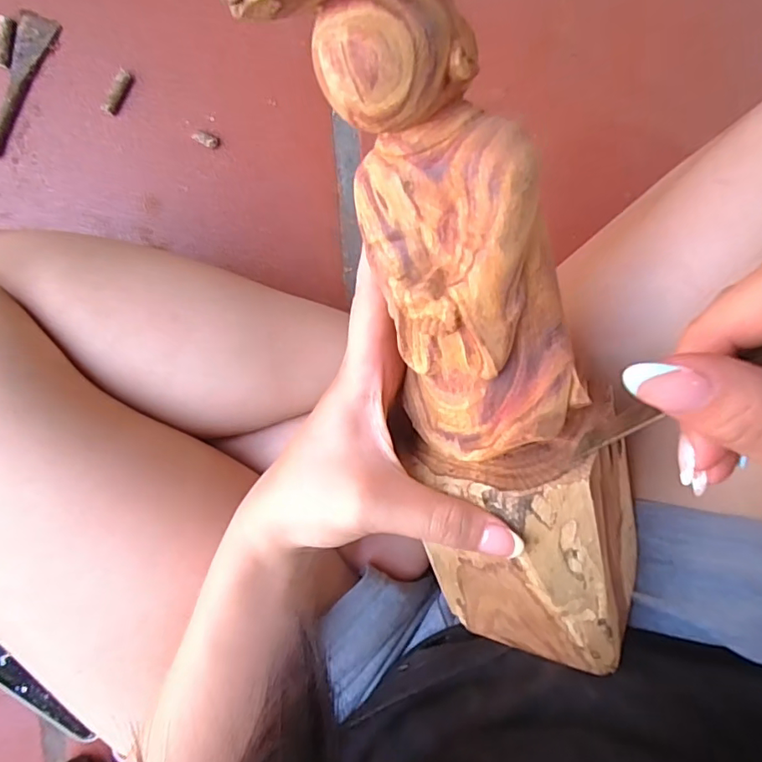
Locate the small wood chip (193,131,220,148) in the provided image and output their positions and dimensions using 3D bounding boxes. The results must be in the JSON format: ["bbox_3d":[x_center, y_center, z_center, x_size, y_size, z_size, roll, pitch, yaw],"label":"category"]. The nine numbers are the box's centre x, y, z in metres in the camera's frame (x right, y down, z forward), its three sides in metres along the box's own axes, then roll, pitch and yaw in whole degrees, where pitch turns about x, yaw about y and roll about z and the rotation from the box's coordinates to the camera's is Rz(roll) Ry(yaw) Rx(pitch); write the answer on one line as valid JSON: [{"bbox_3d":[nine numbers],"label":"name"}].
[{"bbox_3d":[-0.124,-0.171,0.370,0.017,0.008,0.010,23,93,-5],"label":"small wood chip"}]

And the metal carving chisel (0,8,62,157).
[{"bbox_3d":[-0.252,-0.206,0.365,0.023,0.006,0.101,18,94,-5],"label":"metal carving chisel"}]

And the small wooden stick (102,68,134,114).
[{"bbox_3d":[-0.184,-0.202,0.366,0.009,0.010,0.031,27,93,-5],"label":"small wooden stick"}]

